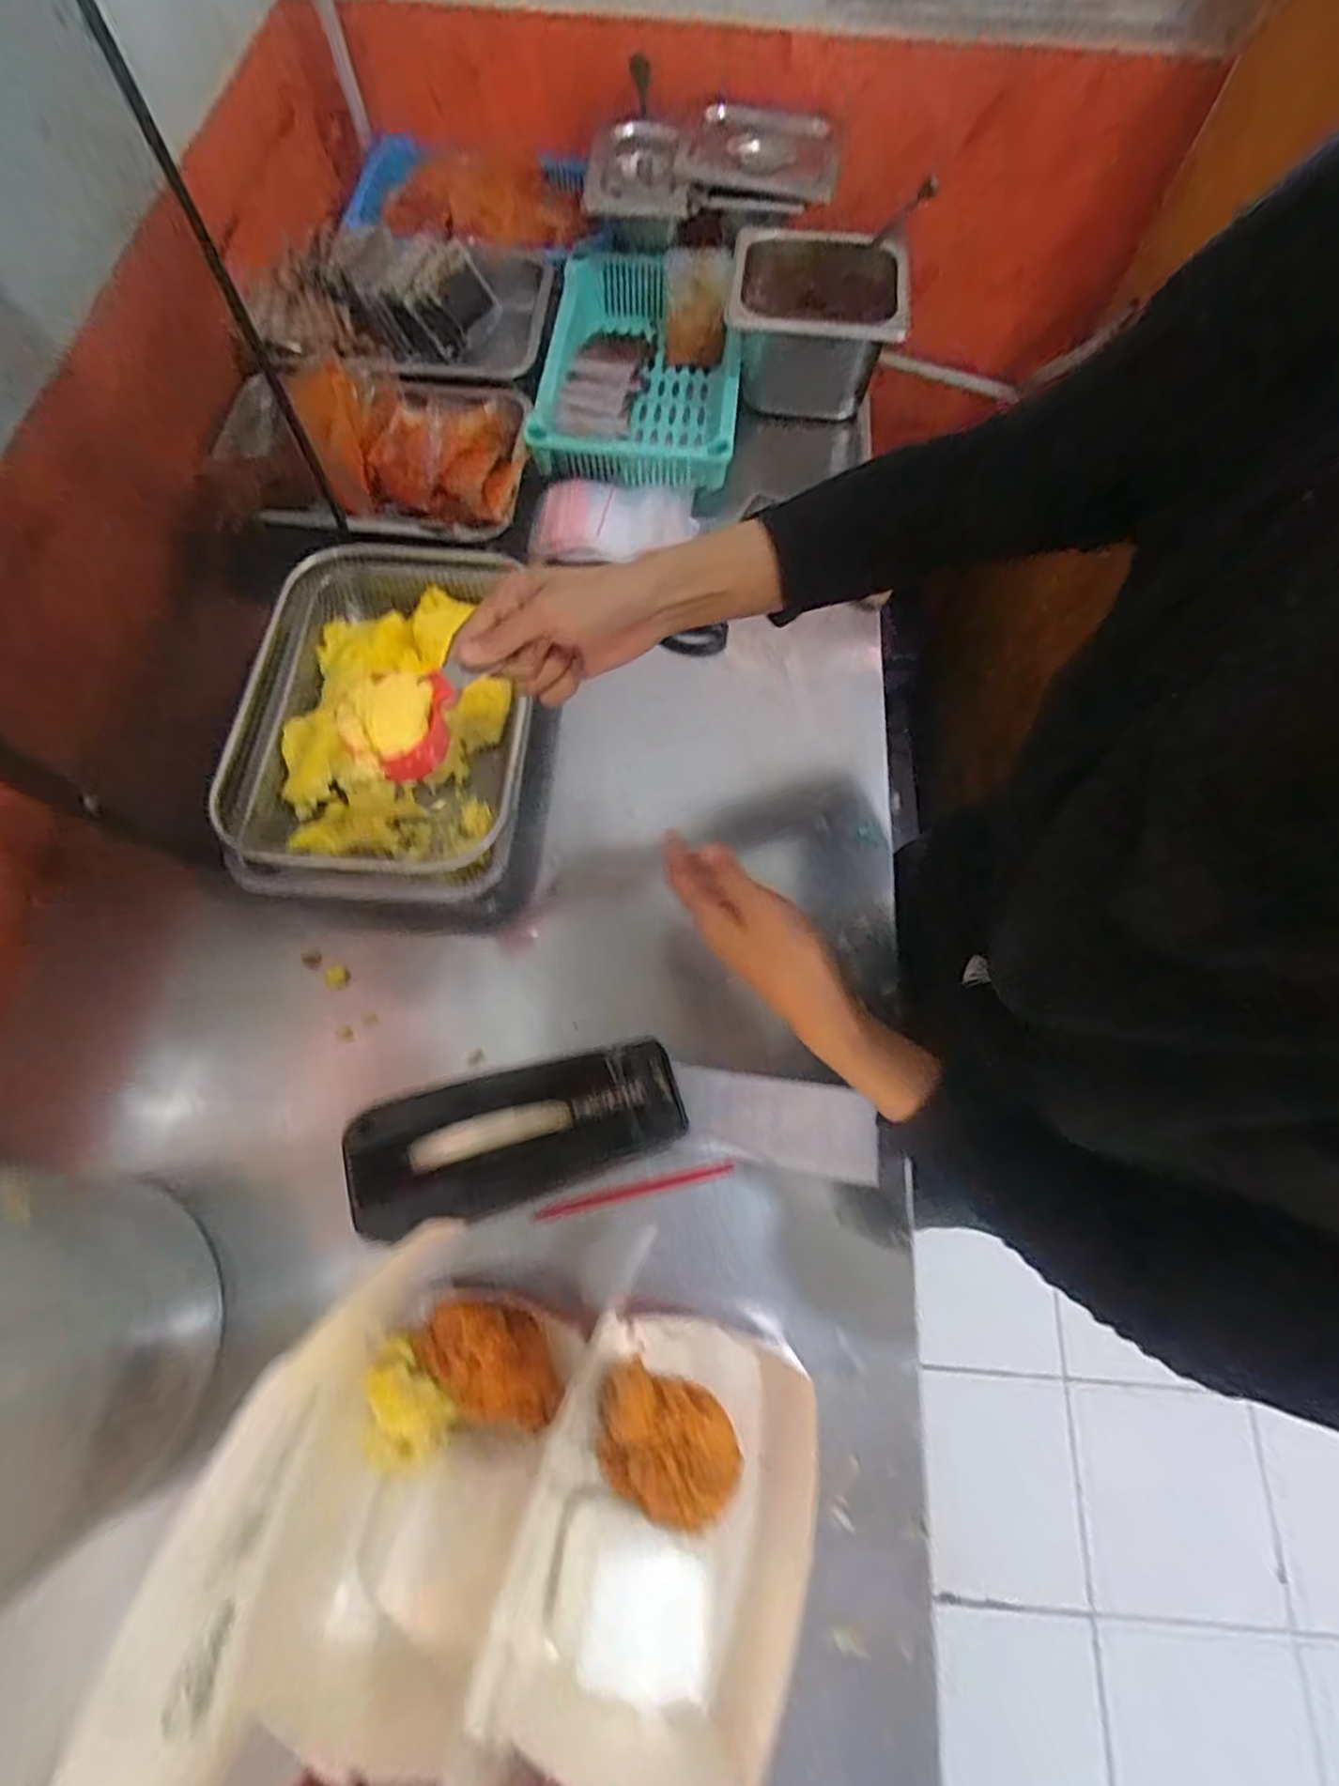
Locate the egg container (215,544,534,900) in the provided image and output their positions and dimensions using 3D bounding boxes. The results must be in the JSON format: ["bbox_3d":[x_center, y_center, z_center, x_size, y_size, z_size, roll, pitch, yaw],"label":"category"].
[{"bbox_3d":[-0.228,-0.139,0.551,0.223,0.068,0.308,-1,69,-1],"label":"egg container"}]

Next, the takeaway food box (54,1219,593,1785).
[{"bbox_3d":[-0.142,0.314,0.327,0.127,0.160,0.230,17,70,6],"label":"takeaway food box"}]

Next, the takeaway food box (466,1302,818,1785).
[{"bbox_3d":[0.006,0.340,0.373,0.155,0.058,0.196,17,70,6],"label":"takeaway food box"}]

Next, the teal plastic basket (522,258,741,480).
[{"bbox_3d":[-0.033,-0.546,0.721,0.206,0.088,0.310,-1,69,-1],"label":"teal plastic basket"}]

